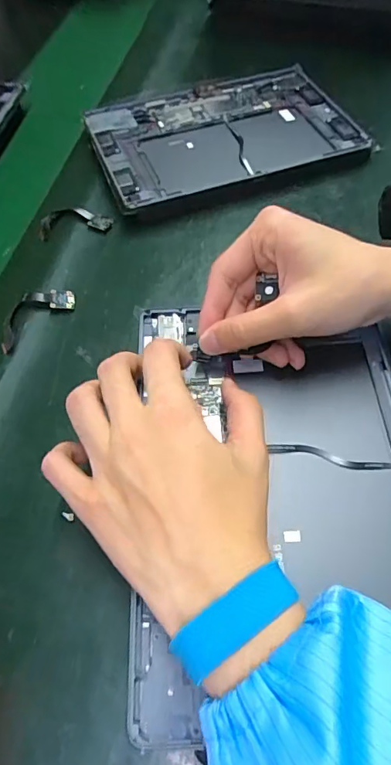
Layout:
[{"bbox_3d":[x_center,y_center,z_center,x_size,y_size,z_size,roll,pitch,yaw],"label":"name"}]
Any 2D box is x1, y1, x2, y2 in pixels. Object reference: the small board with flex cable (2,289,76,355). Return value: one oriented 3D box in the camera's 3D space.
[{"bbox_3d":[-0.131,-0.056,0.384,0.032,0.004,0.074,46,64,4],"label":"small board with flex cable"}]

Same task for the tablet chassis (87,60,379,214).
[{"bbox_3d":[0.028,-0.261,0.498,0.261,0.019,0.176,-18,60,-9],"label":"tablet chassis"}]

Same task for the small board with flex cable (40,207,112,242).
[{"bbox_3d":[-0.112,-0.151,0.442,0.068,0.011,0.028,-13,57,-3],"label":"small board with flex cable"}]

